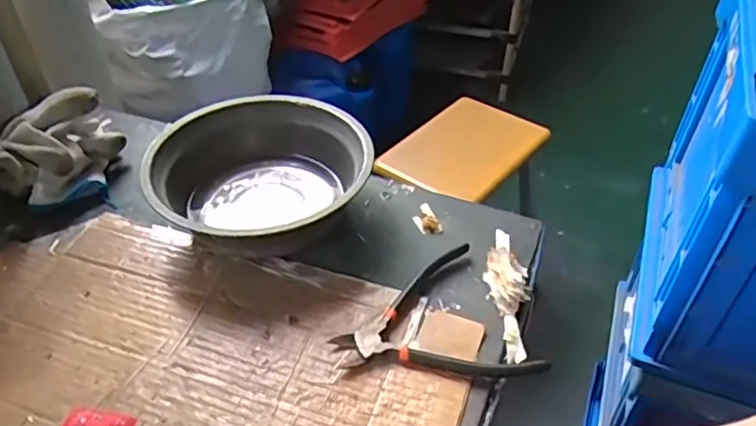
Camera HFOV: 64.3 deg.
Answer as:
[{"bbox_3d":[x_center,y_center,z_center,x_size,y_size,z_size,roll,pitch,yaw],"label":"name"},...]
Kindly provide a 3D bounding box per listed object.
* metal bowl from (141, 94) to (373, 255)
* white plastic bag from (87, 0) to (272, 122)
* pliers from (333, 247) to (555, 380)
[{"bbox_3d":[-0.100,-0.024,0.537,0.185,0.071,0.185,0,41,0],"label":"metal bowl"},{"bbox_3d":[-0.366,-0.366,1.137,0.298,0.202,0.310,-13,43,-15],"label":"white plastic bag"},{"bbox_3d":[0.035,0.086,0.449,0.134,0.010,0.129,-15,43,-17],"label":"pliers"}]

